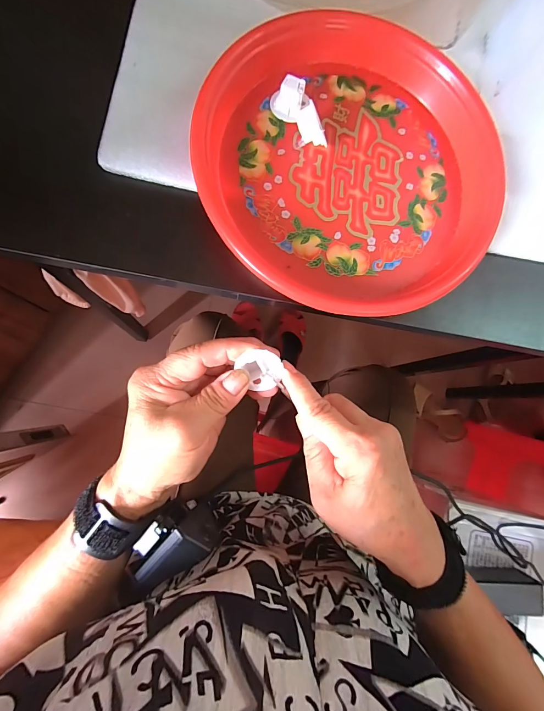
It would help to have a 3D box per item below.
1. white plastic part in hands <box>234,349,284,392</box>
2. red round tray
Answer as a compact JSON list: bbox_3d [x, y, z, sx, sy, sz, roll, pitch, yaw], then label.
[{"bbox_3d":[-0.009,0.011,0.226,0.029,0.007,0.031,-8,114,-9],"label":"white plastic part in hands"},{"bbox_3d":[0.059,-0.153,0.257,0.228,0.033,0.231,1,82,-8],"label":"red round tray"}]

